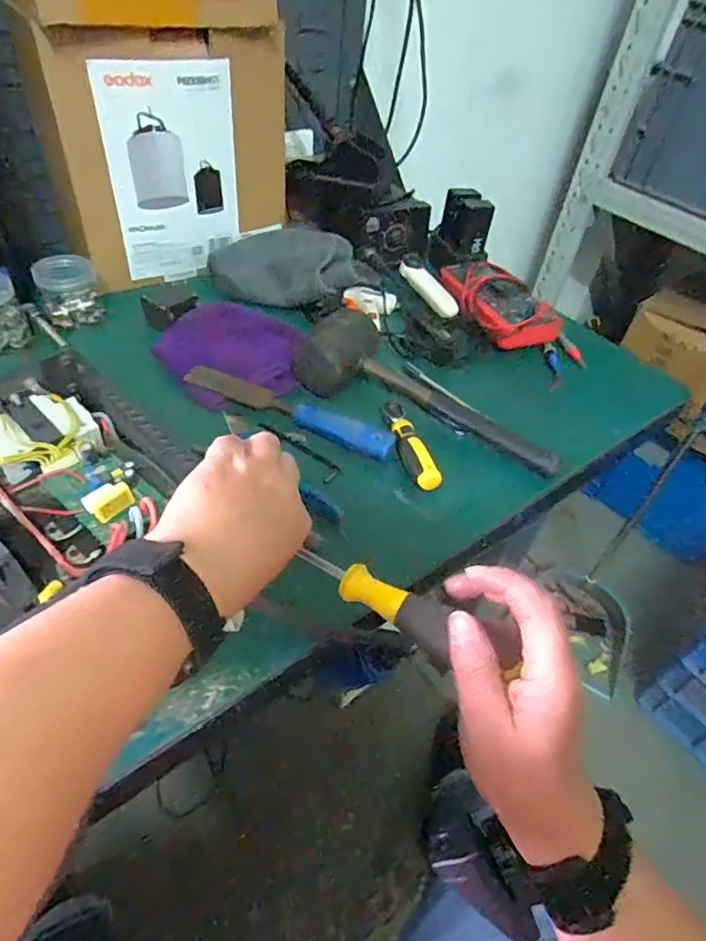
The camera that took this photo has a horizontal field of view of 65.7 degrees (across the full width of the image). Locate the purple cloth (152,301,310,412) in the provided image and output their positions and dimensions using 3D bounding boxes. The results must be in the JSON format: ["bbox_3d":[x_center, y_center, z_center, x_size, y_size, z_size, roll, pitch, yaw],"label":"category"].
[{"bbox_3d":[-0.130,-0.130,0.602,0.133,0.034,0.166,-32,57,-32],"label":"purple cloth"}]

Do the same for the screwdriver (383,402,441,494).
[{"bbox_3d":[0.054,-0.031,0.534,0.024,0.029,0.121,-7,47,-14],"label":"screwdriver"}]

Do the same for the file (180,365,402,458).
[{"bbox_3d":[-0.065,-0.061,0.548,0.224,0.020,0.035,22,47,14],"label":"file"}]

